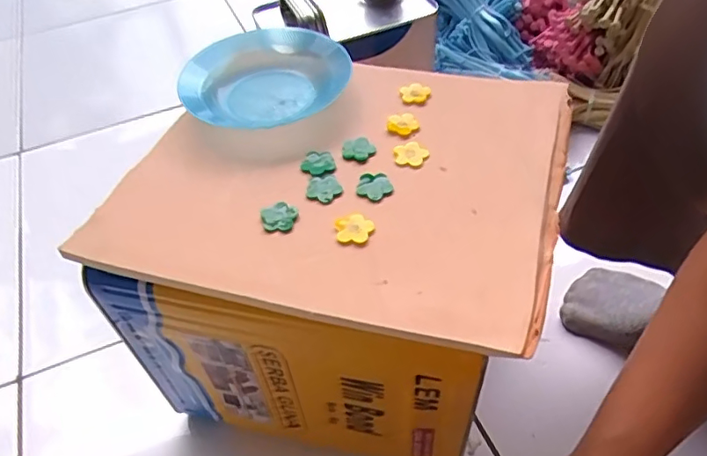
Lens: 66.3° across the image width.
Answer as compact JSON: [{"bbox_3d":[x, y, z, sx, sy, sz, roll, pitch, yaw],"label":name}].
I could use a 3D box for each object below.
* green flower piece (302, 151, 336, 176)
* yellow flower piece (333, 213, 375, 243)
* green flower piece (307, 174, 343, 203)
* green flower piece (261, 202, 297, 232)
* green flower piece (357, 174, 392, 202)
[{"bbox_3d":[-0.025,-0.044,0.367,0.023,0.004,0.020,-26,52,-17],"label":"green flower piece"},{"bbox_3d":[0.001,0.000,0.329,0.023,0.004,0.021,-2,49,3],"label":"yellow flower piece"},{"bbox_3d":[-0.020,-0.026,0.353,0.022,0.004,0.021,-2,49,3],"label":"green flower piece"},{"bbox_3d":[-0.046,-0.008,0.339,0.022,0.006,0.021,-2,49,3],"label":"green flower piece"},{"bbox_3d":[0.014,-0.028,0.350,0.022,0.004,0.021,-2,49,3],"label":"green flower piece"}]

